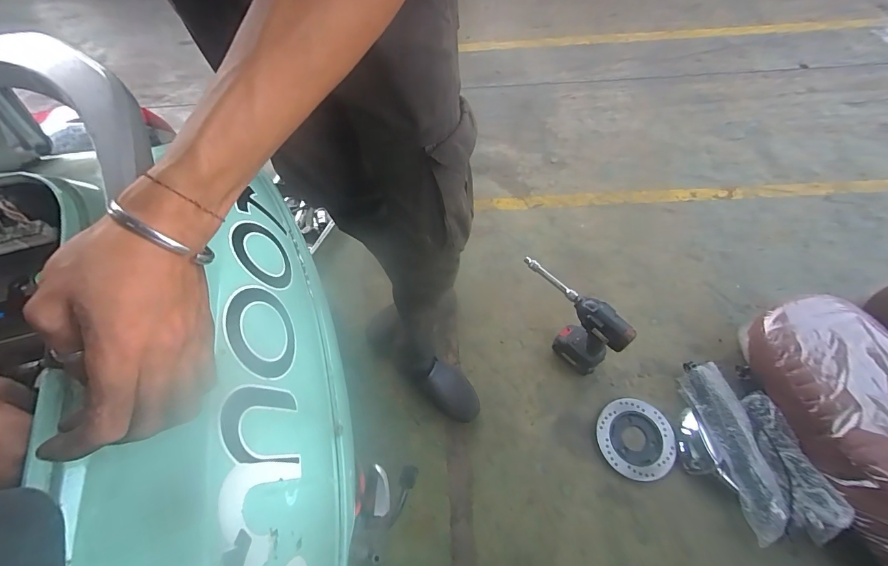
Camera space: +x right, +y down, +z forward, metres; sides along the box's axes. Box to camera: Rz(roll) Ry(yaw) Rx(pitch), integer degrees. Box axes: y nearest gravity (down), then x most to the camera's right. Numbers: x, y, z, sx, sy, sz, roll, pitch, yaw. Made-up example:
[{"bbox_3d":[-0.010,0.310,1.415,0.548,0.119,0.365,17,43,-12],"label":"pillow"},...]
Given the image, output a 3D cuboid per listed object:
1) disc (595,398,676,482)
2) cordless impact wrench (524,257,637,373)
[{"bbox_3d":[0.444,0.361,0.893,0.168,0.021,0.166,-1,62,2],"label":"disc"},{"bbox_3d":[0.290,0.079,0.910,0.072,0.247,0.265,-31,65,-13],"label":"cordless impact wrench"}]

